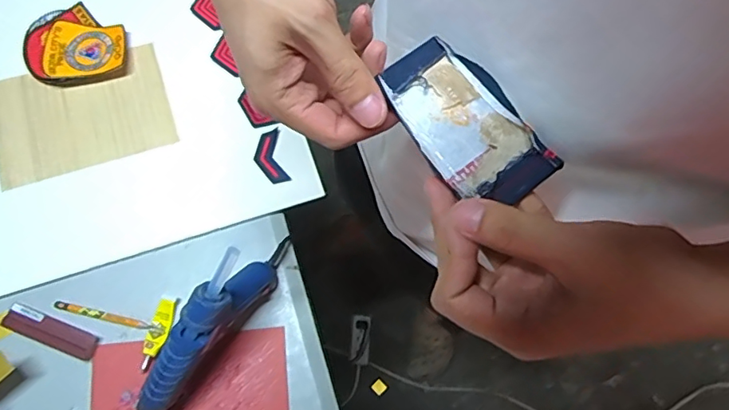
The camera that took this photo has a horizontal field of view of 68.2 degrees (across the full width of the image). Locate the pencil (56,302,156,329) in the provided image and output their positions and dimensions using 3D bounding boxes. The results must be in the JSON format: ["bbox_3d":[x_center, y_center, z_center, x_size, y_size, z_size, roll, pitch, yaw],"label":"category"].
[{"bbox_3d":[-0.274,0.116,0.565,0.101,0.005,0.009,13,73,3],"label":"pencil"}]

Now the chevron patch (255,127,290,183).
[{"bbox_3d":[-0.109,-0.055,0.621,0.032,0.007,0.062,-13,77,-13],"label":"chevron patch"}]

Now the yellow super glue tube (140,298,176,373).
[{"bbox_3d":[-0.216,0.134,0.559,0.022,0.009,0.072,10,73,1],"label":"yellow super glue tube"}]

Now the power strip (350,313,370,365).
[{"bbox_3d":[-0.010,0.311,1.249,0.043,0.034,0.111,6,72,-1],"label":"power strip"}]

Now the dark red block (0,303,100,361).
[{"bbox_3d":[-0.322,0.130,0.552,0.092,0.014,0.028,22,74,5],"label":"dark red block"}]

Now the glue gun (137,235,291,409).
[{"bbox_3d":[-0.143,0.111,0.504,0.032,0.136,0.211,38,76,9],"label":"glue gun"}]

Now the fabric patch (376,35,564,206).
[{"bbox_3d":[0.053,-0.045,0.288,0.059,0.009,0.096,-33,77,-10],"label":"fabric patch"}]

